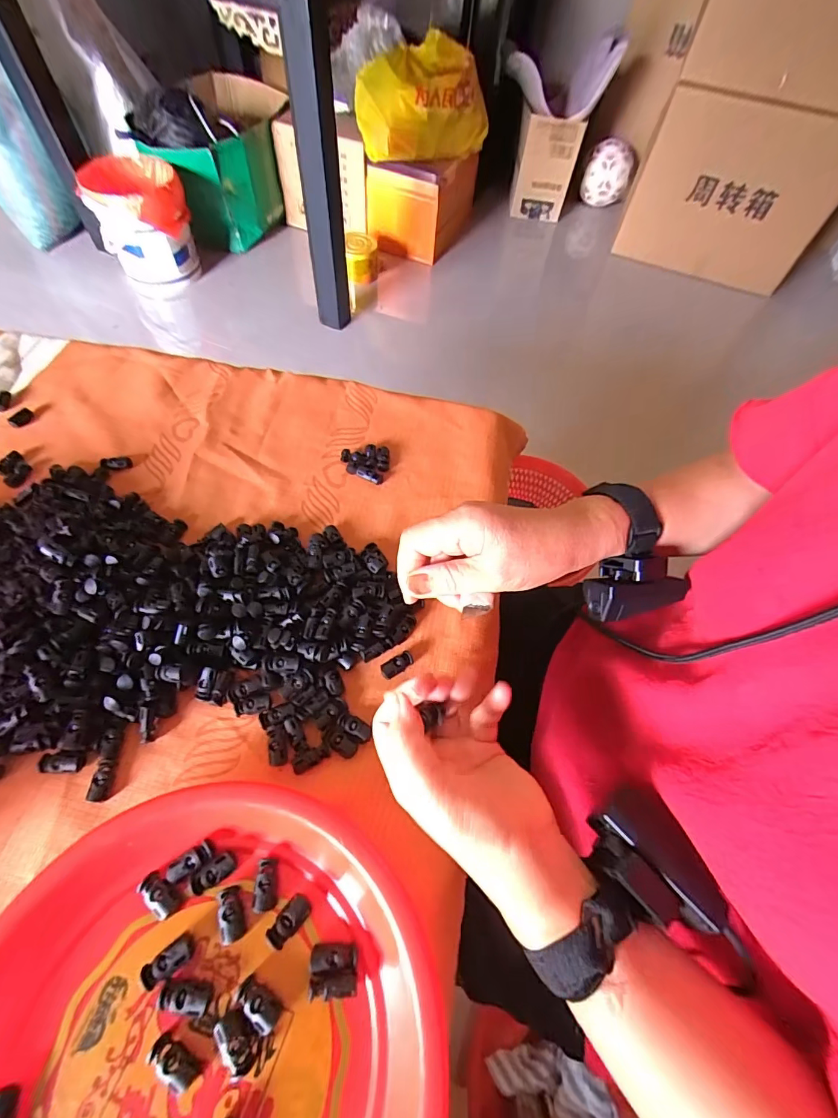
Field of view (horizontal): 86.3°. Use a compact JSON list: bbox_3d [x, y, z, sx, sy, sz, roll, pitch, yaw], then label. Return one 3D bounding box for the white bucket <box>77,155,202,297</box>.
[{"bbox_3d":[-0.820,-0.990,1.366,0.258,0.296,0.278,-23,65,-15],"label":"white bucket"}]

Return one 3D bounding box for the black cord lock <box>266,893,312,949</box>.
[{"bbox_3d":[-0.078,0.218,0.269,0.014,0.008,0.026,37,63,17],"label":"black cord lock"}]

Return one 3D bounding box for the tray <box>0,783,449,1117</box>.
[{"bbox_3d":[-0.121,0.265,0.229,0.242,0.029,0.260,38,64,17],"label":"tray"}]

